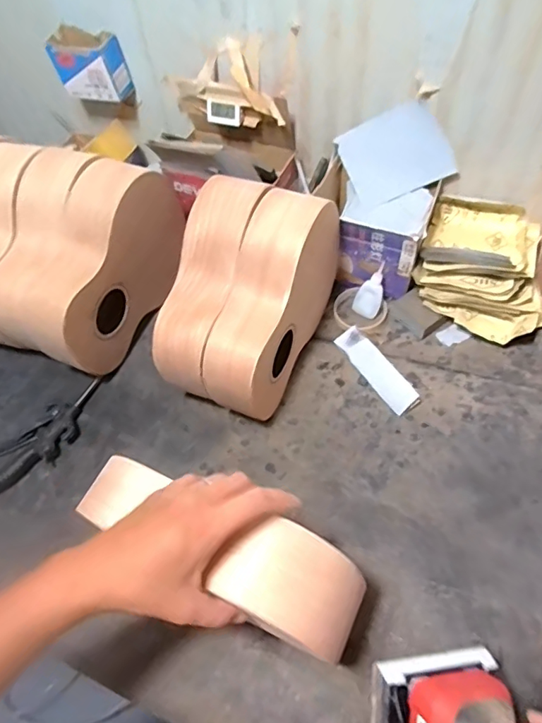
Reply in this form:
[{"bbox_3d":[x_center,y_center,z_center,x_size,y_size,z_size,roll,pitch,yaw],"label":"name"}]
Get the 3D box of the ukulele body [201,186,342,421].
[{"bbox_3d":[0.005,-0.074,0.673,0.084,0.229,0.298,20,62,16],"label":"ukulele body"}]

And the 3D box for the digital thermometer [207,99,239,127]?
[{"bbox_3d":[-0.077,-0.394,0.791,0.053,0.034,0.018,18,61,16],"label":"digital thermometer"}]

